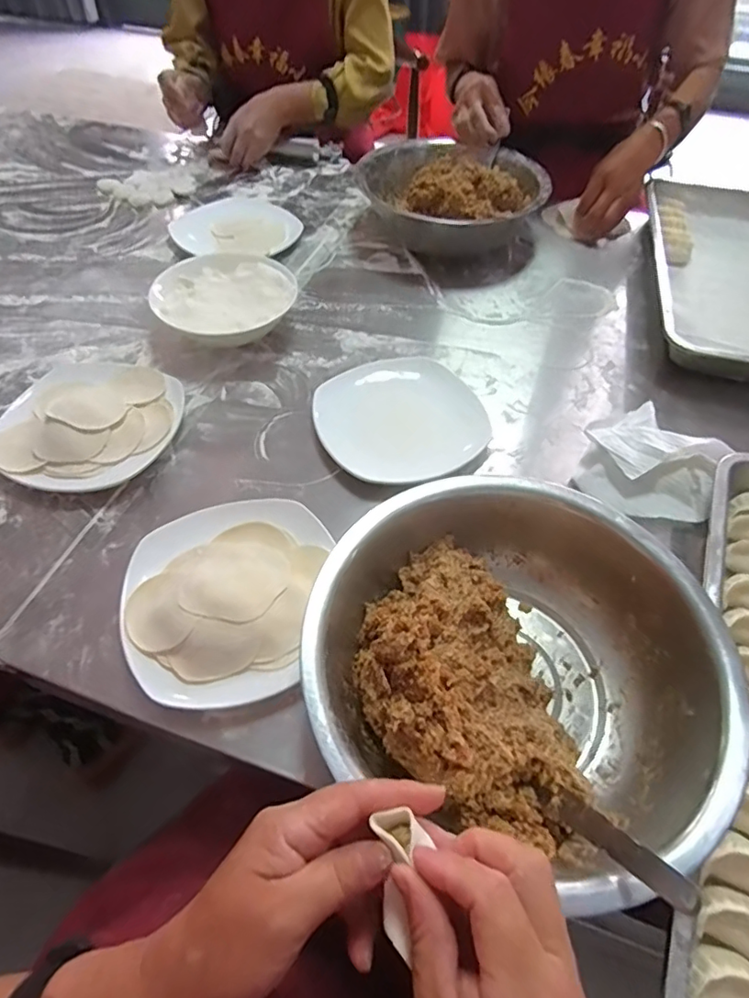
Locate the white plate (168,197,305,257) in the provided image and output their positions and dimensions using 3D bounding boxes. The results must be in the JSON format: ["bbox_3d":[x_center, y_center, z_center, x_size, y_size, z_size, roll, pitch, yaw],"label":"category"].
[{"bbox_3d":[-0.213,-0.417,0.826,0.182,0.033,0.196,1,52,-1],"label":"white plate"}]

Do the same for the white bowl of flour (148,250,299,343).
[{"bbox_3d":[-0.183,-0.240,0.674,0.164,0.061,0.169,1,52,-1],"label":"white bowl of flour"}]

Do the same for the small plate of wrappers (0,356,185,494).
[{"bbox_3d":[-0.302,-0.086,0.570,0.185,0.044,0.185,1,52,-1],"label":"small plate of wrappers"}]

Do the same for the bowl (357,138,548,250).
[{"bbox_3d":[0.124,-0.460,0.826,0.248,0.092,0.242,1,52,-1],"label":"bowl"}]

